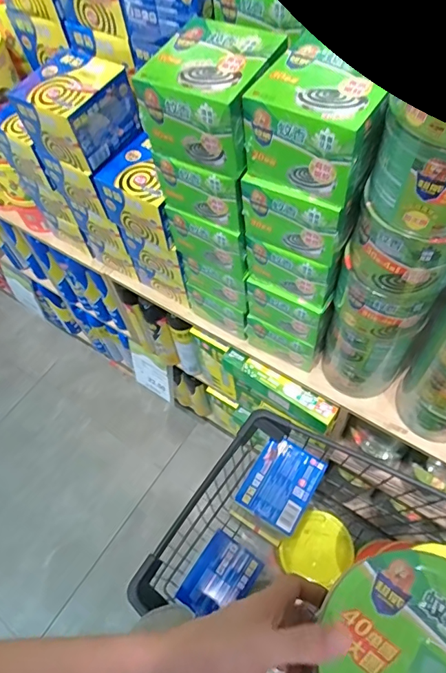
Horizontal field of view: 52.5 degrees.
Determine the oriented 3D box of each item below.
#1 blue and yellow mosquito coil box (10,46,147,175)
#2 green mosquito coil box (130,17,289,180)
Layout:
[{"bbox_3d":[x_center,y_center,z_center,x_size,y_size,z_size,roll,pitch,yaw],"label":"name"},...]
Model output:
[{"bbox_3d":[-0.240,-0.367,0.739,0.142,0.114,0.132,32,66,22],"label":"blue and yellow mosquito coil box"},{"bbox_3d":[-0.013,-0.286,0.554,0.130,0.111,0.122,26,64,19],"label":"green mosquito coil box"}]

